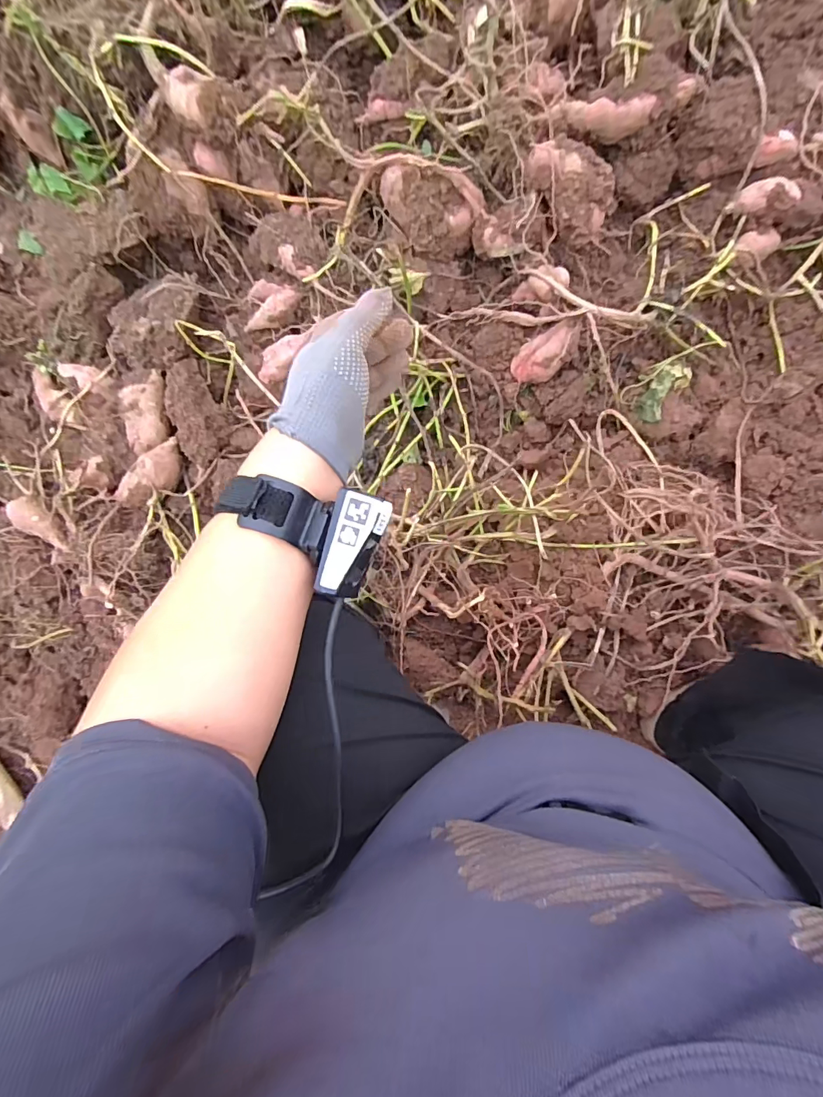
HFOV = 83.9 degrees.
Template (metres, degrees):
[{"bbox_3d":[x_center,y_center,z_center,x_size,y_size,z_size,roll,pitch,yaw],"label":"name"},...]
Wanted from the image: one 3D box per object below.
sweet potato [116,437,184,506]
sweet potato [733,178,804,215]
[{"bbox_3d":[-0.380,-0.105,0.675,0.122,0.043,0.051,-41,83,4],"label":"sweet potato"},{"bbox_3d":[0.491,-0.482,0.638,0.079,0.042,0.037,5,88,8],"label":"sweet potato"}]

